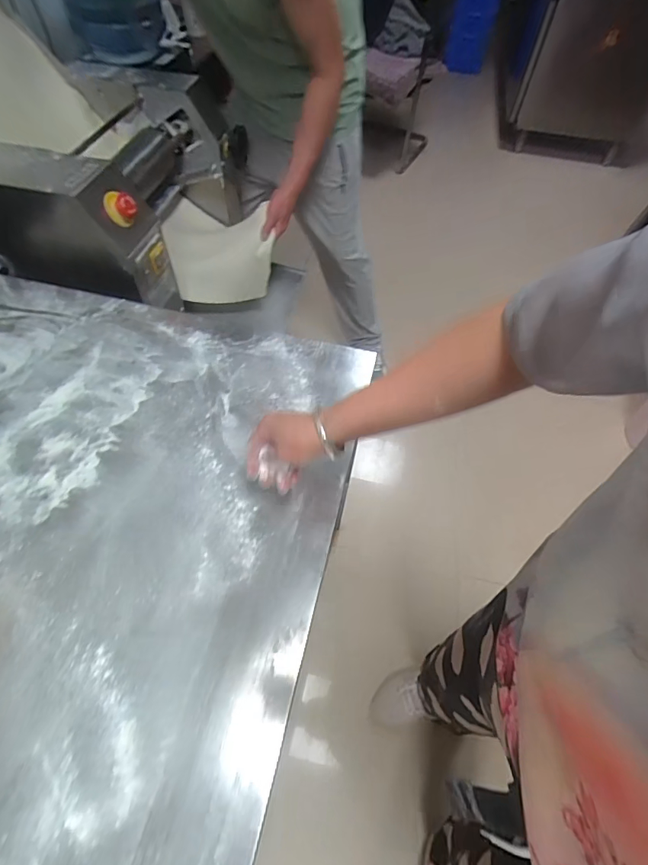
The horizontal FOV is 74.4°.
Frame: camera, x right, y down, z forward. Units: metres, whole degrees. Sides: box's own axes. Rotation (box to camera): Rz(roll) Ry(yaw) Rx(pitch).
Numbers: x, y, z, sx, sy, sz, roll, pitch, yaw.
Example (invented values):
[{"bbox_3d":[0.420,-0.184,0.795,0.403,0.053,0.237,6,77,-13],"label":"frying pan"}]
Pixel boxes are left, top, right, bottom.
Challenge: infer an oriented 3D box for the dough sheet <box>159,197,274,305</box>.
[{"bbox_3d":[-0.259,-0.453,1.072,0.237,0.194,0.130,-10,57,-10],"label":"dough sheet"}]

